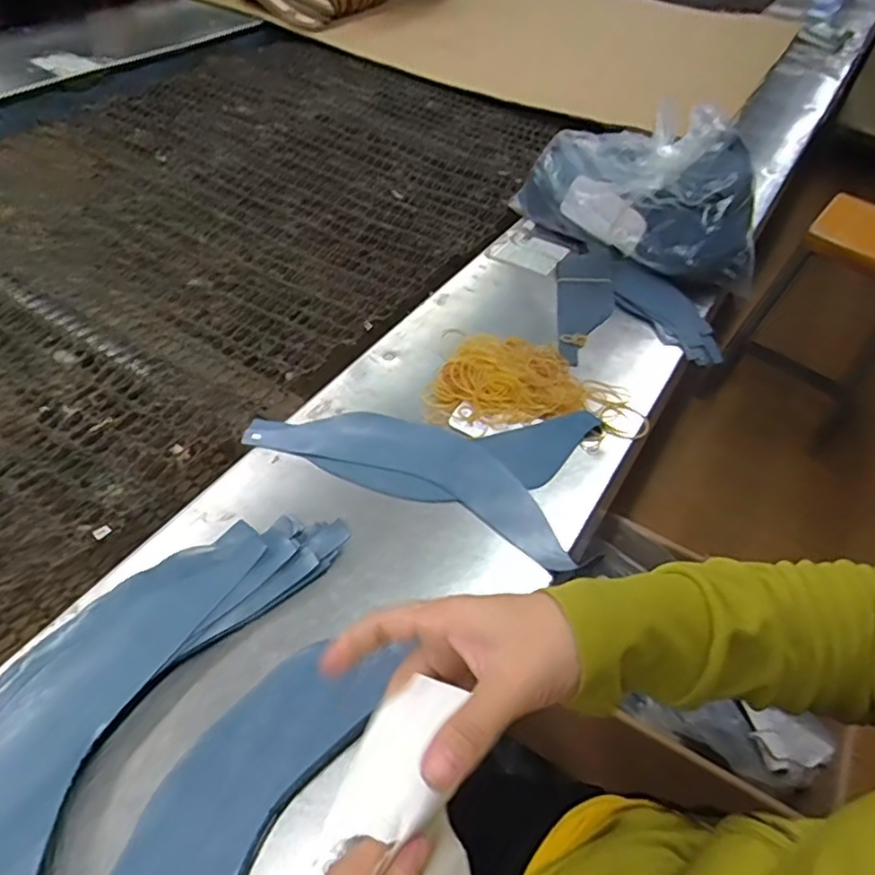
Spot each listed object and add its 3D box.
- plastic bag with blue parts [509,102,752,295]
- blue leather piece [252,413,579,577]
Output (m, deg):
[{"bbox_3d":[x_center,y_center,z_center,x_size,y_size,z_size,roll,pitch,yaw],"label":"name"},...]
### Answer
[{"bbox_3d":[0.231,-0.278,0.723,0.292,0.168,0.123,19,48,11],"label":"plastic bag with blue parts"},{"bbox_3d":[-0.019,0.023,0.528,0.279,0.004,0.095,18,48,10],"label":"blue leather piece"}]

